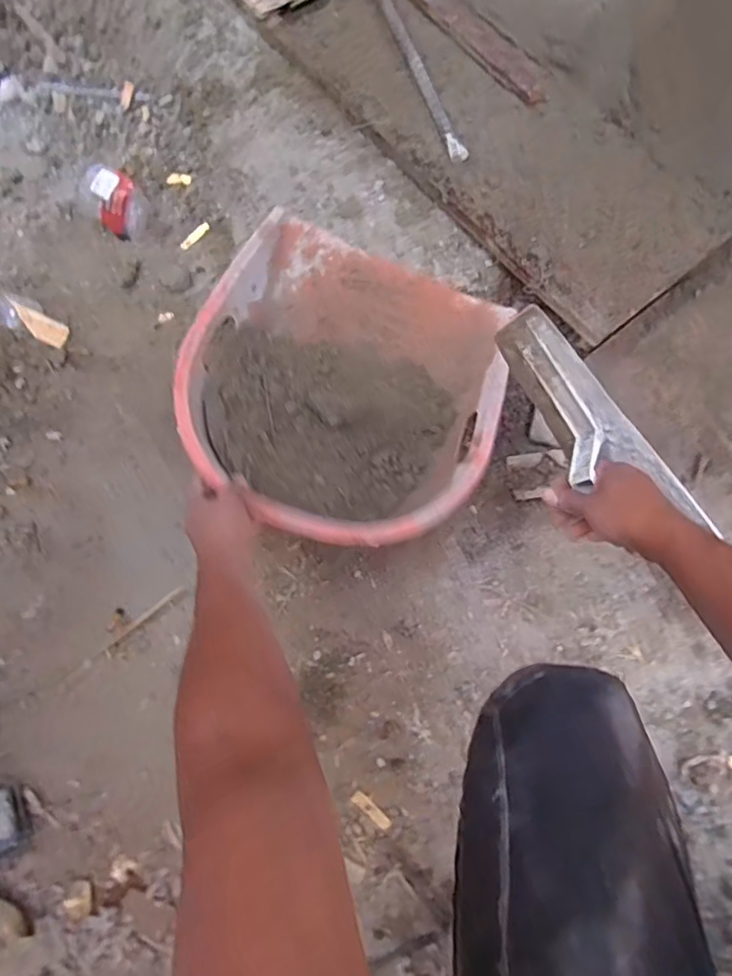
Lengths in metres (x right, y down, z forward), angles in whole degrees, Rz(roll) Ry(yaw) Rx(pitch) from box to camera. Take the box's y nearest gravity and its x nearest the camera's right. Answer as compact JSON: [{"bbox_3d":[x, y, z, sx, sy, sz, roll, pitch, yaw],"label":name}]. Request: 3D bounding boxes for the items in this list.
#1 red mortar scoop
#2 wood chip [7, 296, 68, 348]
[{"bbox_3d":[-0.021,-0.137,0.788,0.398,0.132,0.419,26,74,6],"label":"red mortar scoop"},{"bbox_3d":[-0.502,-0.249,0.871,0.109,0.004,0.040,24,74,8],"label":"wood chip"}]

